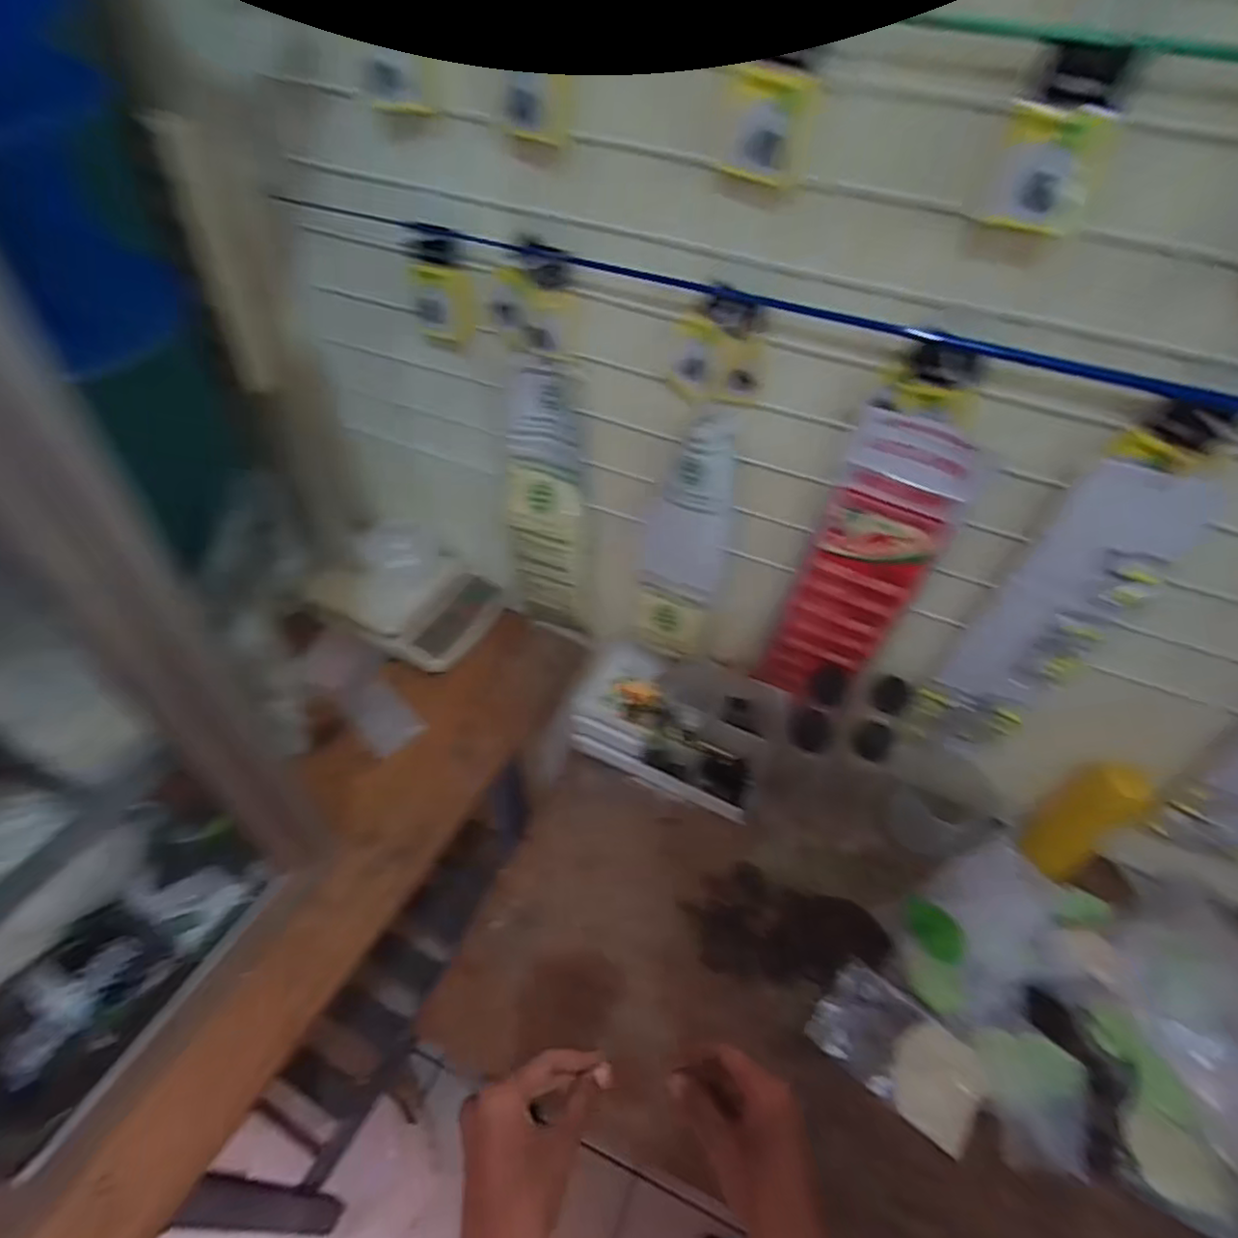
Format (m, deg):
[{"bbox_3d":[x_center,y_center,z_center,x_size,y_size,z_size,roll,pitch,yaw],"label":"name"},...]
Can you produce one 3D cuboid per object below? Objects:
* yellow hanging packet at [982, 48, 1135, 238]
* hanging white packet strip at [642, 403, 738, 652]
[{"bbox_3d":[0.266,-0.286,0.414,0.057,0.092,0.020,25,51,18],"label":"yellow hanging packet"},{"bbox_3d":[0.067,-0.083,0.740,0.105,0.314,0.032,29,47,25],"label":"hanging white packet strip"}]

